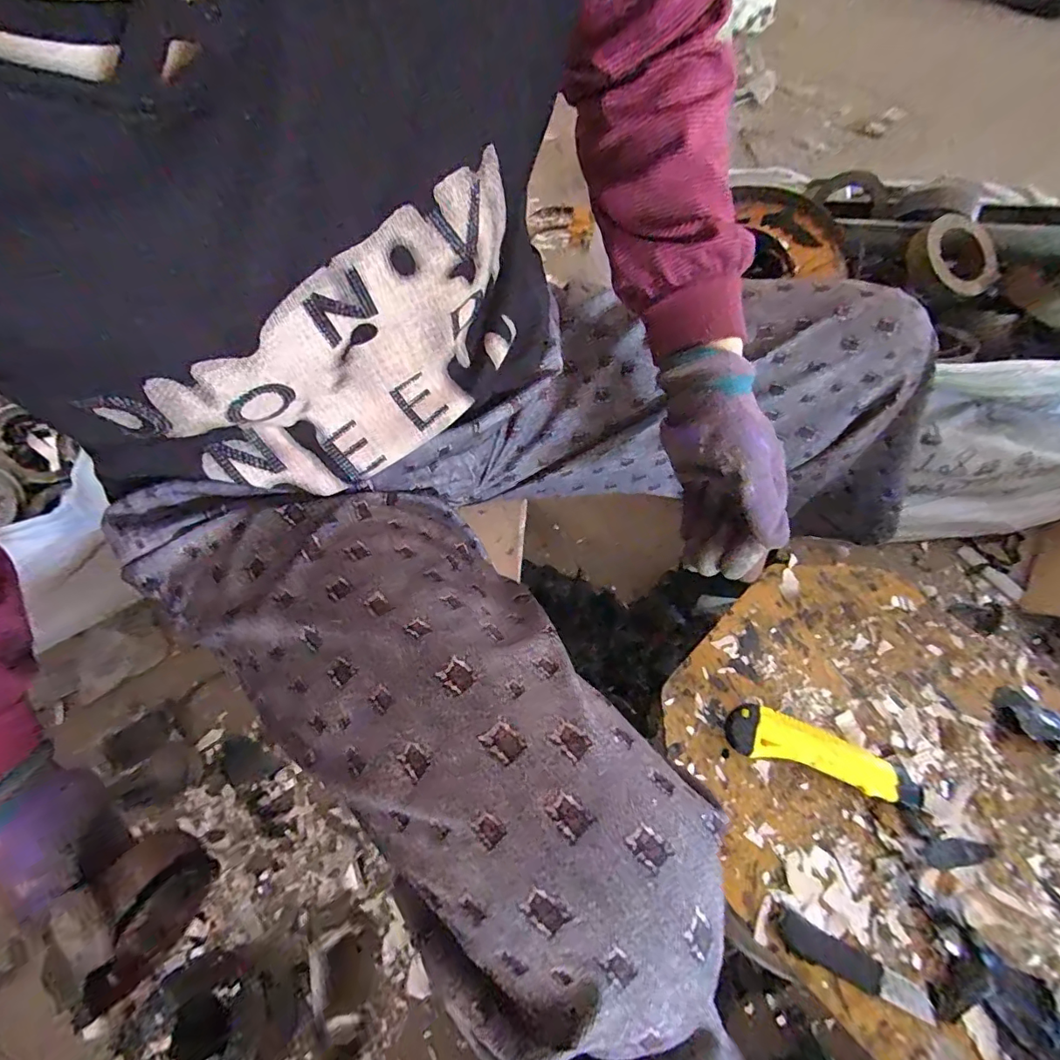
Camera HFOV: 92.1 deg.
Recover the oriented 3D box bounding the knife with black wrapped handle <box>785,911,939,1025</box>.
[{"bbox_3d":[0.223,0.300,0.349,0.099,0.004,0.022,25,59,13],"label":"knife with black wrapped handle"}]

